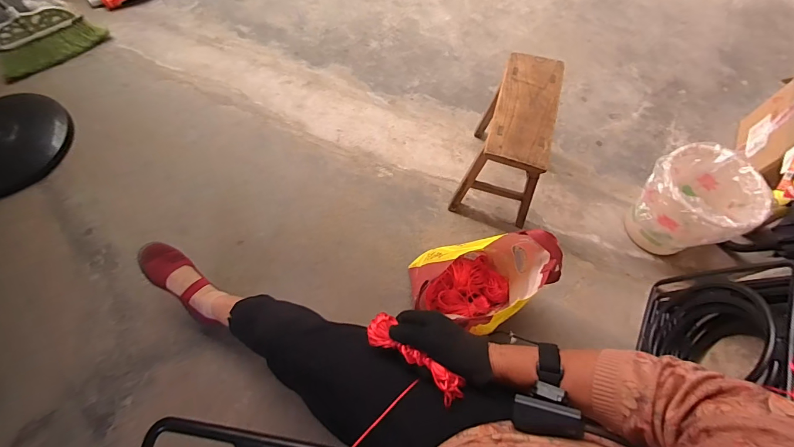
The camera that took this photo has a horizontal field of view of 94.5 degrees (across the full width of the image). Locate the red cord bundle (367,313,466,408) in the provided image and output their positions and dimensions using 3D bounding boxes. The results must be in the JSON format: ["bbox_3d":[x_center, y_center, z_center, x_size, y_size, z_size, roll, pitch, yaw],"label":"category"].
[{"bbox_3d":[0.022,0.167,0.465,0.141,0.023,0.043,31,72,28],"label":"red cord bundle"}]

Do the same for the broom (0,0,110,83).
[{"bbox_3d":[-1.326,-0.782,1.087,0.204,0.780,0.353,31,70,13],"label":"broom"}]

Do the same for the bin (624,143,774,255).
[{"bbox_3d":[0.749,-0.049,0.971,0.224,0.266,0.233,0,67,0],"label":"bin"}]

